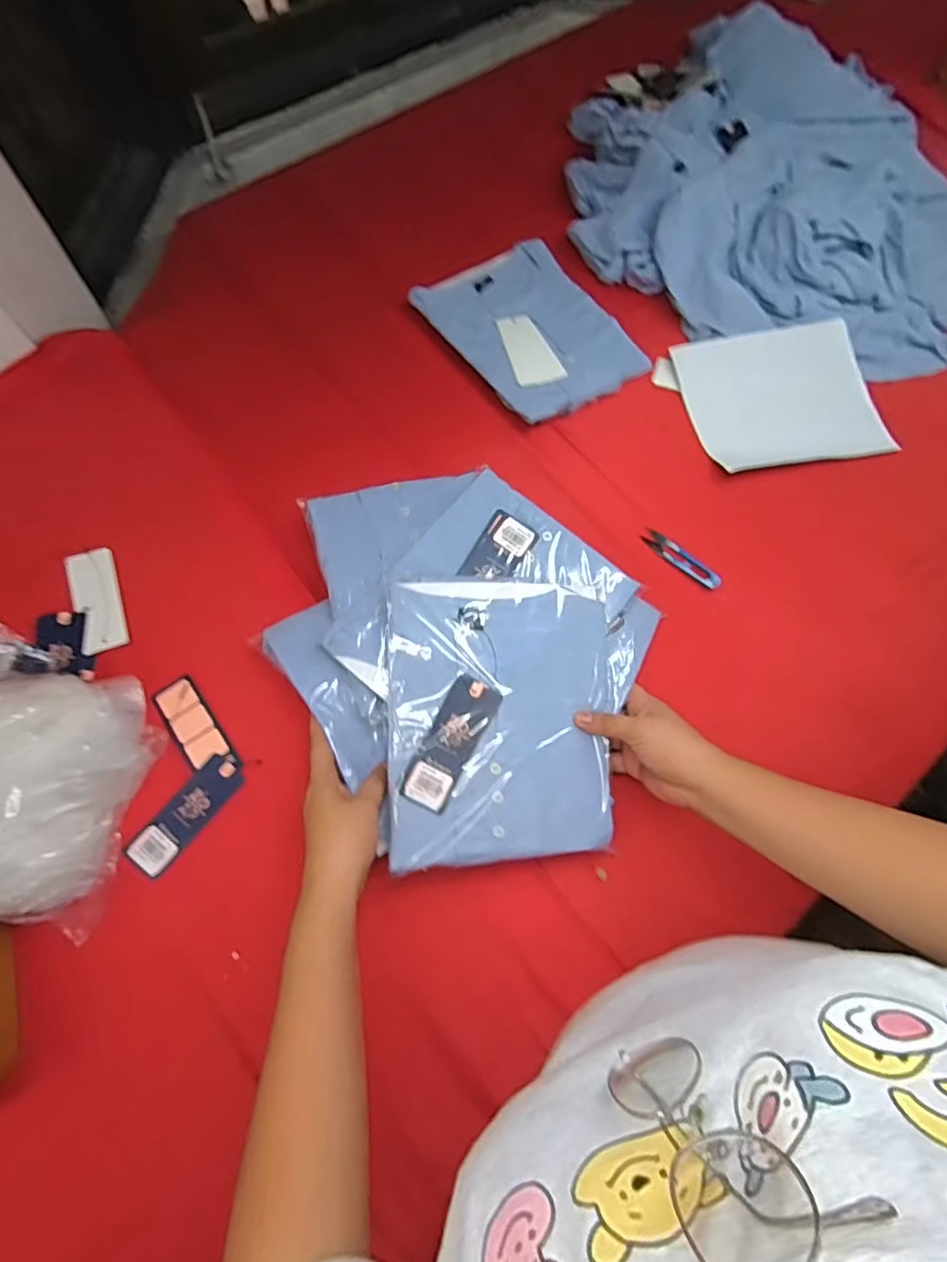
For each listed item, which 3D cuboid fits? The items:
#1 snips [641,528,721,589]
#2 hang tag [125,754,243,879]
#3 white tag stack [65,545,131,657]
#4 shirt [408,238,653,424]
[{"bbox_3d":[0.247,-0.088,0.675,0.104,0.011,0.030,41,74,11],"label":"snips"},{"bbox_3d":[-0.281,0.179,0.564,0.041,0.007,0.122,38,73,5],"label":"hang tag"},{"bbox_3d":[-0.414,-0.035,0.626,0.049,0.007,0.121,-20,73,-9],"label":"white tag stack"},{"bbox_3d":[0.075,-0.405,0.763,0.217,0.031,0.275,-32,75,-12],"label":"shirt"}]

